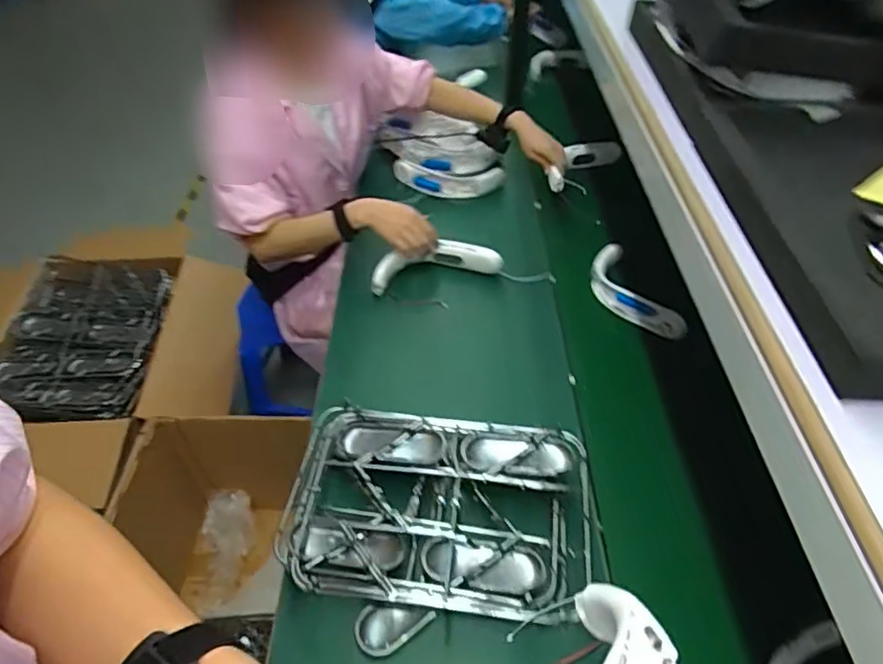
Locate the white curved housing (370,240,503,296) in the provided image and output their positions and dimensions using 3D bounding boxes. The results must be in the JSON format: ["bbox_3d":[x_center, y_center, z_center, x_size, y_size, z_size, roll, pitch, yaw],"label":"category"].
[{"bbox_3d":[-0.014,-0.126,1.076,0.238,0.057,0.074,-12,46,-12],"label":"white curved housing"}]

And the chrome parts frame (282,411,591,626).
[{"bbox_3d":[-0.006,0.212,0.720,0.357,0.064,0.231,4,45,4],"label":"chrome parts frame"}]

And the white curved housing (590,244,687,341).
[{"bbox_3d":[0.328,-0.065,1.032,0.086,0.052,0.224,-14,47,-13],"label":"white curved housing"}]

